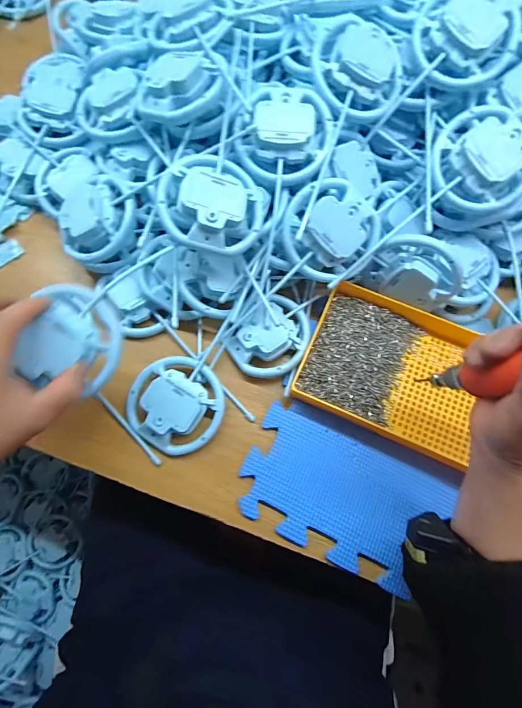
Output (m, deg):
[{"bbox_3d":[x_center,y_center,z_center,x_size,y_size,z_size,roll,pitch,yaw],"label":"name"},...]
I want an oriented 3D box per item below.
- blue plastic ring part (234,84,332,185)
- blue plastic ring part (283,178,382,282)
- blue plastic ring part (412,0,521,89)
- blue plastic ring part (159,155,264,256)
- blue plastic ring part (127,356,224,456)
[{"bbox_3d":[0.022,-0.228,0.353,0.097,0.035,0.095,9,98,0],"label":"blue plastic ring part"},{"bbox_3d":[0.076,-0.132,0.365,0.099,0.039,0.102,-34,99,2],"label":"blue plastic ring part"},{"bbox_3d":[0.210,-0.328,0.350,0.103,0.042,0.096,25,102,3],"label":"blue plastic ring part"},{"bbox_3d":[-0.046,-0.152,0.337,0.102,0.033,0.097,-2,86,-7],"label":"blue plastic ring part"},{"bbox_3d":[-0.092,0.051,0.363,0.102,0.022,0.096,1,72,-2],"label":"blue plastic ring part"}]

